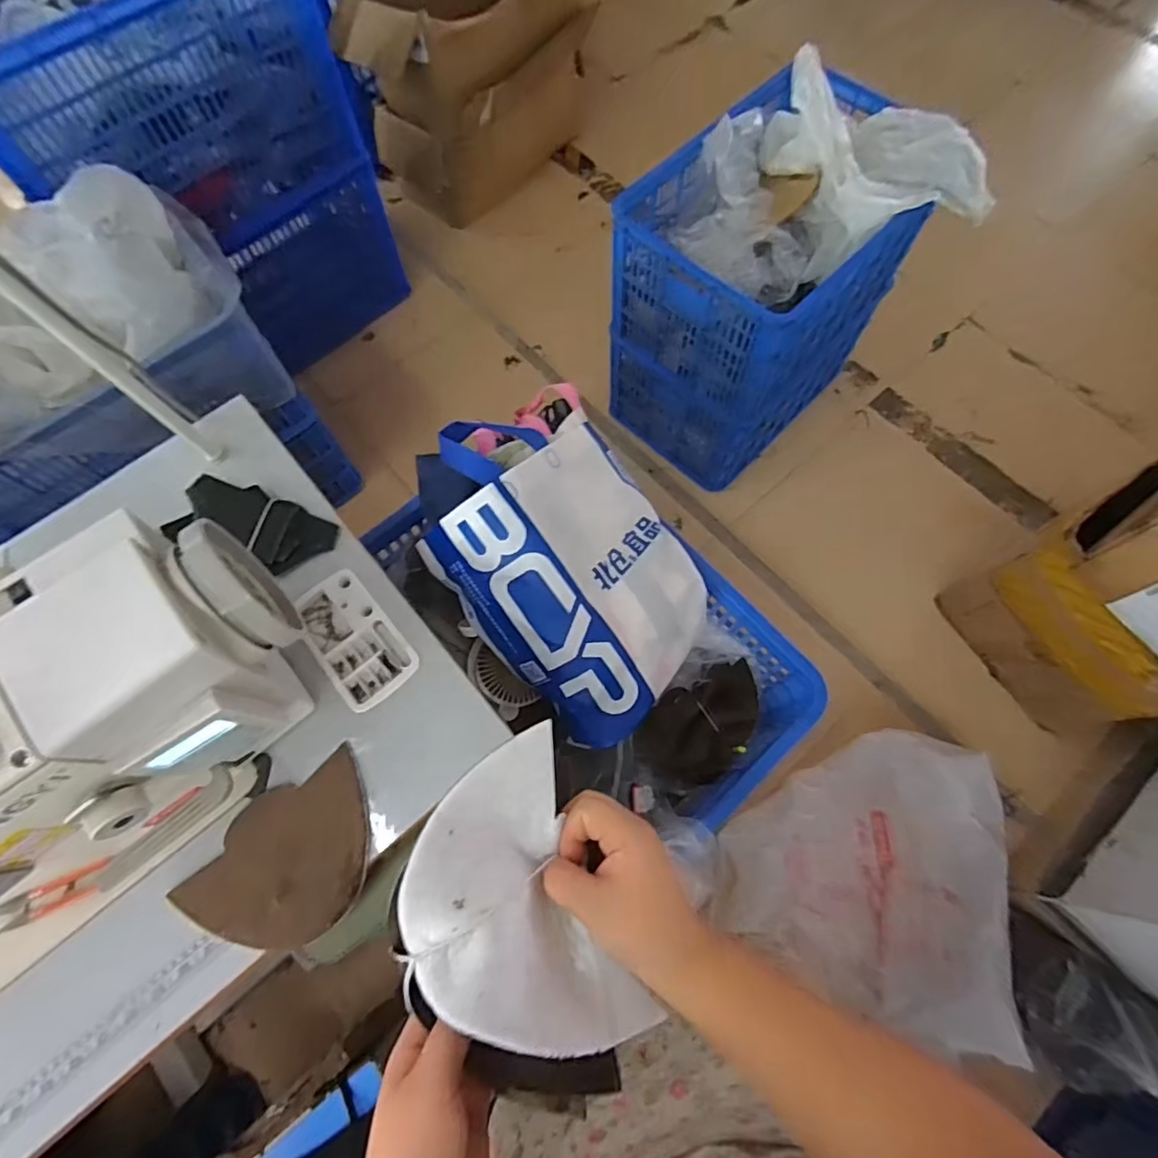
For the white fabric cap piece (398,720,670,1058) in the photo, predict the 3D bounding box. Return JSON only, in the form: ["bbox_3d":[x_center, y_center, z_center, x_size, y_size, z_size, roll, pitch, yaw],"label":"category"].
[{"bbox_3d":[-0.040,0.194,0.341,0.113,0.029,0.172,-15,69,-29],"label":"white fabric cap piece"}]

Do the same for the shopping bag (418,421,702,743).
[{"bbox_3d":[-0.019,-0.046,0.703,0.280,0.168,0.424,-39,74,-12],"label":"shopping bag"}]

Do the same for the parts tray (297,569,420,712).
[{"bbox_3d":[-0.235,0.063,0.606,0.079,0.019,0.141,-40,74,-12],"label":"parts tray"}]

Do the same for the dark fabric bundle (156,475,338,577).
[{"bbox_3d":[-0.346,-0.055,0.621,0.154,0.018,0.088,21,71,-6],"label":"dark fabric bundle"}]

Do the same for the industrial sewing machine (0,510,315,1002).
[{"bbox_3d":[-0.477,0.187,0.441,0.570,0.248,0.187,-39,74,-12],"label":"industrial sewing machine"}]

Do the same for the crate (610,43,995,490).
[{"bbox_3d":[0.404,-0.623,1.277,0.554,0.610,0.432,-40,74,-12],"label":"crate"}]

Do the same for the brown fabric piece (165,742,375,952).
[{"bbox_3d":[-0.268,0.262,0.526,0.179,0.012,0.128,-32,74,-12],"label":"brown fabric piece"}]

